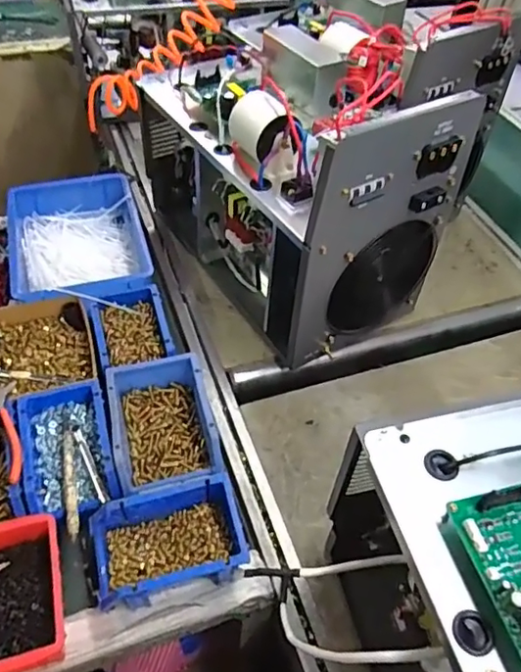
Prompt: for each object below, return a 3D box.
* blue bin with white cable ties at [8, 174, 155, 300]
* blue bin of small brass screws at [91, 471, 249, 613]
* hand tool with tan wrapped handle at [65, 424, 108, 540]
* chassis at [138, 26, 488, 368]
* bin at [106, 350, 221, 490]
[{"bbox_3d":[-0.306,-0.153,0.935,0.211,0.074,0.294,-11,51,-13],"label":"blue bin with white cable ties"},{"bbox_3d":[-0.102,0.228,0.611,0.159,0.065,0.109,-12,51,-14],"label":"blue bin of small brass screws"},{"bbox_3d":[-0.211,0.163,0.660,0.040,0.015,0.147,-10,51,-13],"label":"hand tool with tan wrapped handle"},{"bbox_3d":[0.035,-0.275,0.890,0.253,0.380,0.494,-24,55,-22],"label":"chassis"},{"bbox_3d":[-0.123,0.114,0.705,0.122,0.066,0.189,-10,51,-12],"label":"bin"}]

